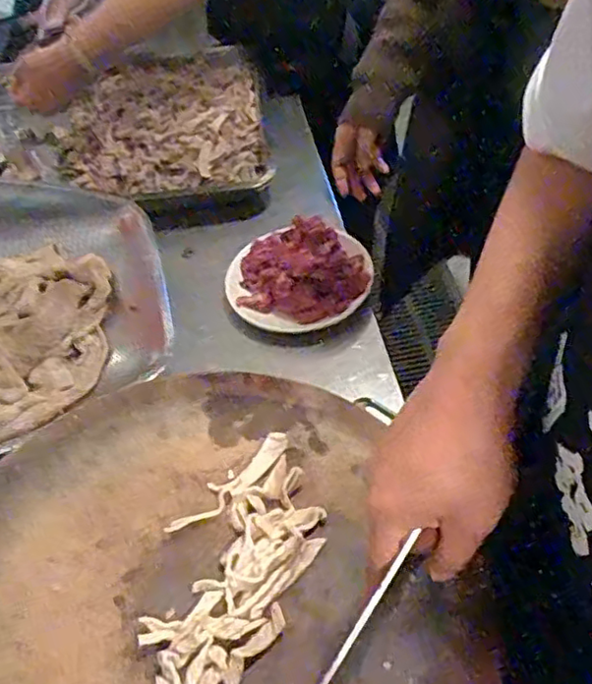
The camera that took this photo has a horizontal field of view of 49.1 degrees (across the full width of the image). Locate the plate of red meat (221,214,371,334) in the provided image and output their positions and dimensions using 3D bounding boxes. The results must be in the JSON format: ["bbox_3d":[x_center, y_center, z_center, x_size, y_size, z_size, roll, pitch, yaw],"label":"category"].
[{"bbox_3d":[0.001,-0.077,0.718,0.150,0.046,0.142,-3,50,3],"label":"plate of red meat"}]

